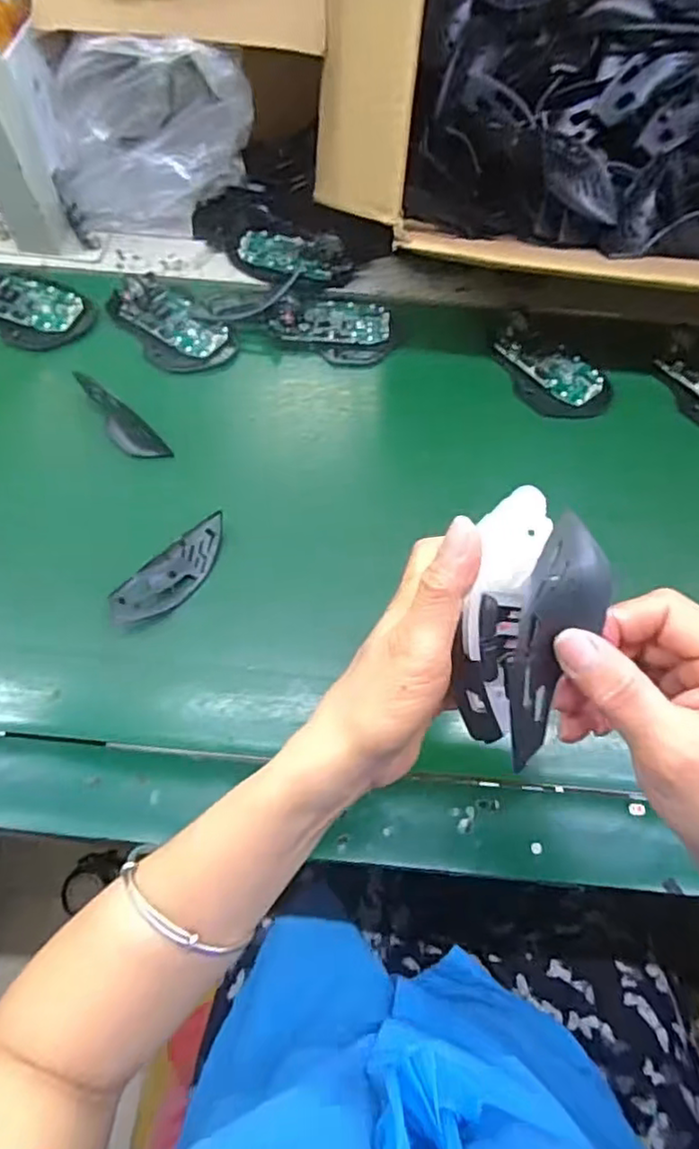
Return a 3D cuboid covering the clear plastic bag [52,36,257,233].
[{"bbox_3d":[-0.167,-0.366,0.535,0.168,0.132,0.077,-2,66,-2],"label":"clear plastic bag"}]

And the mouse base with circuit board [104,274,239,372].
[{"bbox_3d":[-0.151,-0.206,0.536,0.110,0.017,0.060,36,70,14],"label":"mouse base with circuit board"}]

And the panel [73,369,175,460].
[{"bbox_3d":[-0.176,-0.117,0.492,0.091,0.023,0.021,44,72,3],"label":"panel"}]

